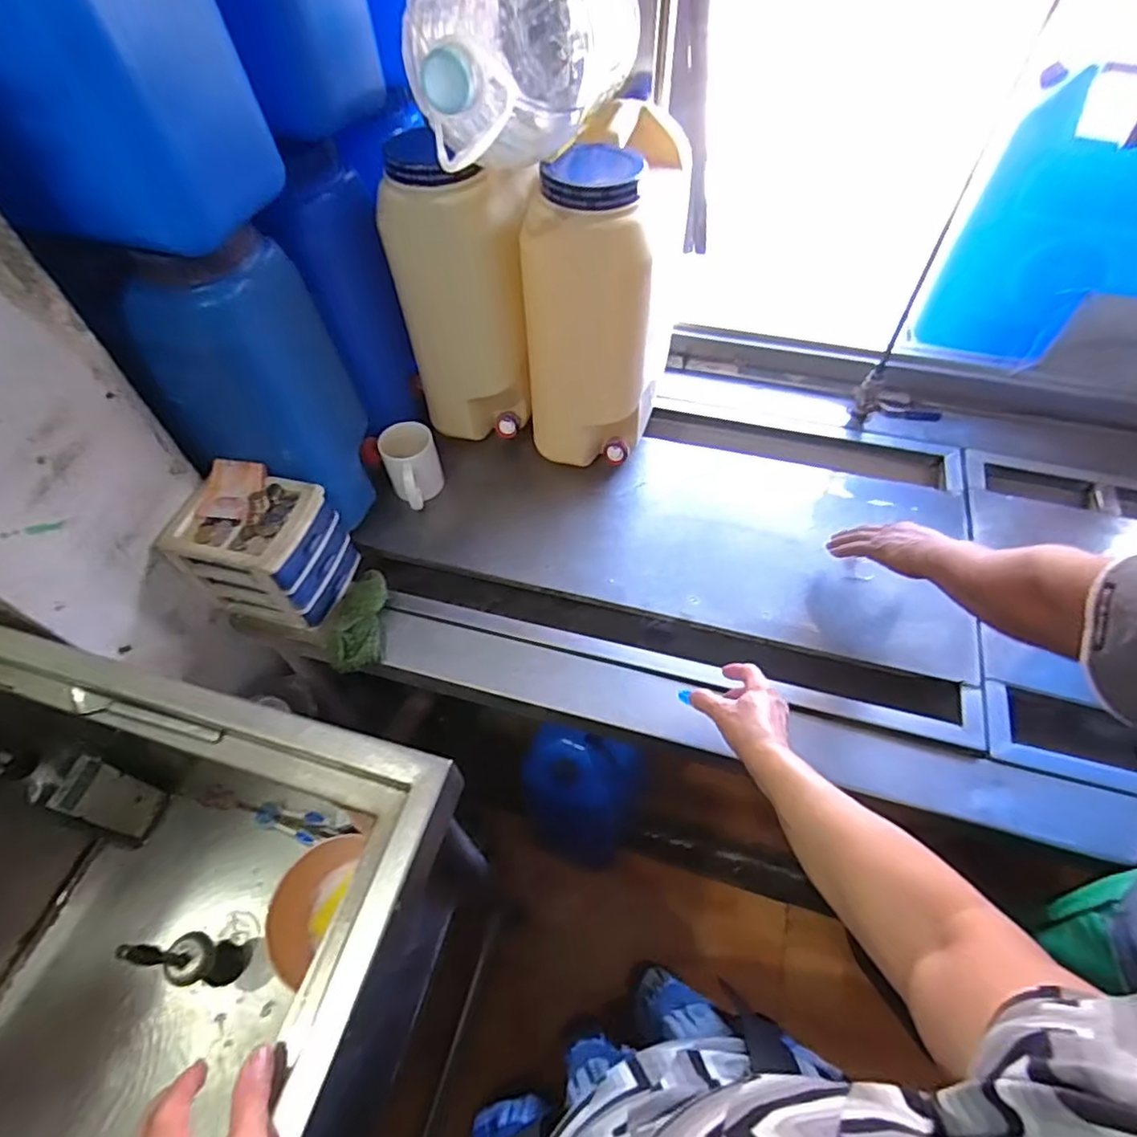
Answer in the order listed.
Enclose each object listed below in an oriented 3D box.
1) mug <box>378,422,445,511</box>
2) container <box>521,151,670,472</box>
[{"bbox_3d":[-0.235,-0.149,0.943,0.085,0.108,0.094,-18,57,-10],"label":"mug"},{"bbox_3d":[0.035,-0.330,0.862,0.183,0.401,0.146,2,56,3],"label":"container"}]

